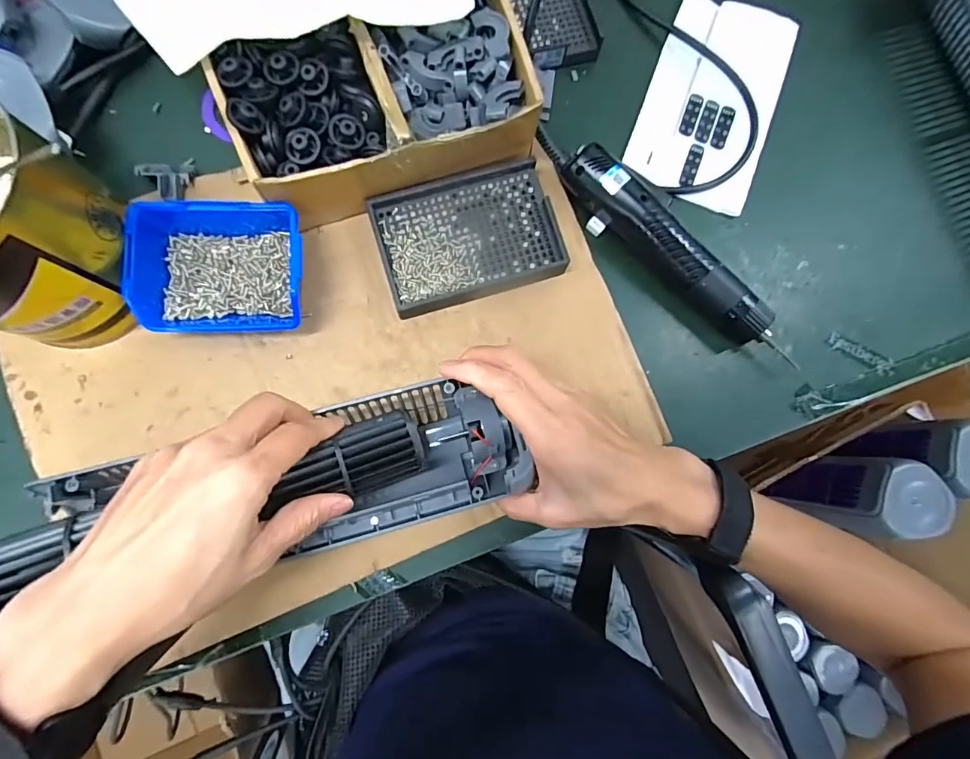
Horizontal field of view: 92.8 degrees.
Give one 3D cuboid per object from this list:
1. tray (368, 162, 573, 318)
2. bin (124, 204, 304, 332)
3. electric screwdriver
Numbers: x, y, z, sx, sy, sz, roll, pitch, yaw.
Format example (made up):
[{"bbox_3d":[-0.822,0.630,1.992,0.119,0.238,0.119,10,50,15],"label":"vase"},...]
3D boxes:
[{"bbox_3d":[-0.013,-0.109,0.356,0.133,0.020,0.095,-17,85,-7],"label":"tray"},{"bbox_3d":[-0.181,-0.078,0.325,0.107,0.043,0.086,1,83,-5],"label":"bin"},{"bbox_3d":[0.155,-0.092,0.368,0.229,0.036,0.036,41,81,1],"label":"electric screwdriver"}]

